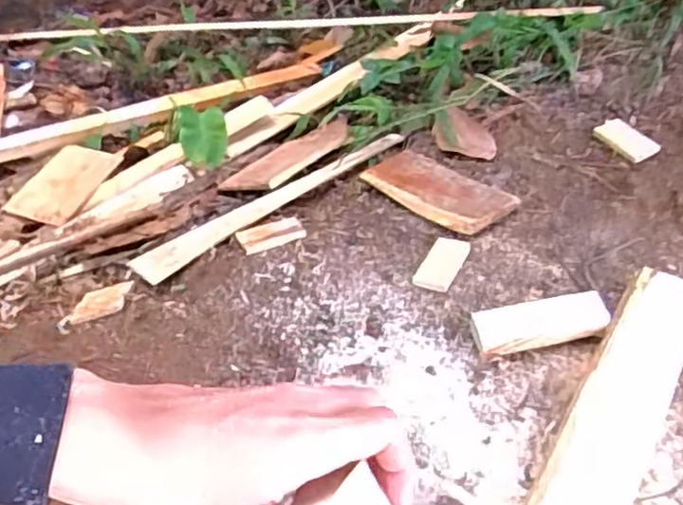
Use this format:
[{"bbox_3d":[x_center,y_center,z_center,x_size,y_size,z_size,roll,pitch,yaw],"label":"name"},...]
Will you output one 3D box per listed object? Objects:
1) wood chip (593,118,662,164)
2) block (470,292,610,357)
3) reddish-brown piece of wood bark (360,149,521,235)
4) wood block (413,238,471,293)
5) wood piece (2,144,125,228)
[{"bbox_3d":[0.344,-0.137,0.836,0.041,0.005,0.076,-28,52,-10],"label":"wood chip"},{"bbox_3d":[0.183,0.066,0.631,0.117,0.026,0.038,-11,46,1],"label":"block"},{"bbox_3d":[0.109,-0.076,0.809,0.085,0.009,0.185,-32,41,-24],"label":"reddish-brown piece of wood bark"},{"bbox_3d":[0.104,0.011,0.709,0.037,0.005,0.078,22,47,16],"label":"wood block"},{"bbox_3d":[-0.414,-0.109,1.030,0.109,0.012,0.172,17,46,11],"label":"wood piece"}]

